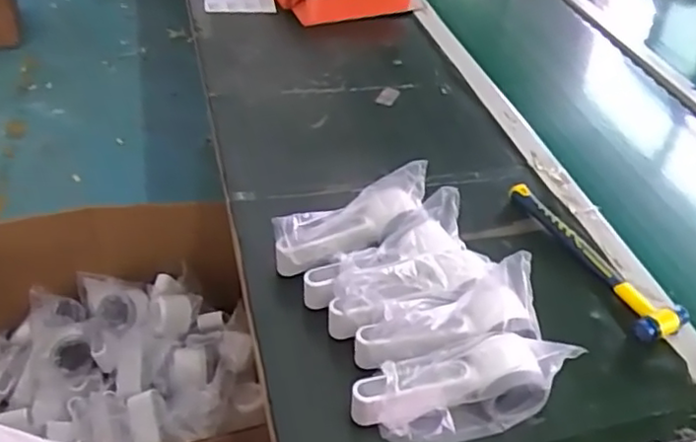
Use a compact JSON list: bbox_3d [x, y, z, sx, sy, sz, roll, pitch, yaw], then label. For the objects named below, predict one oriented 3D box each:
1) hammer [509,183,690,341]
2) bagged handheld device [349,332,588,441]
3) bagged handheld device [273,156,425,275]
[{"bbox_3d":[0.270,0.036,0.732,0.065,0.025,0.244,-15,45,-21],"label":"hammer"},{"bbox_3d":[0.098,0.143,0.561,0.190,0.080,0.066,-14,43,0],"label":"bagged handheld device"},{"bbox_3d":[0.008,-0.001,0.676,0.179,0.054,0.062,-28,50,-12],"label":"bagged handheld device"}]

